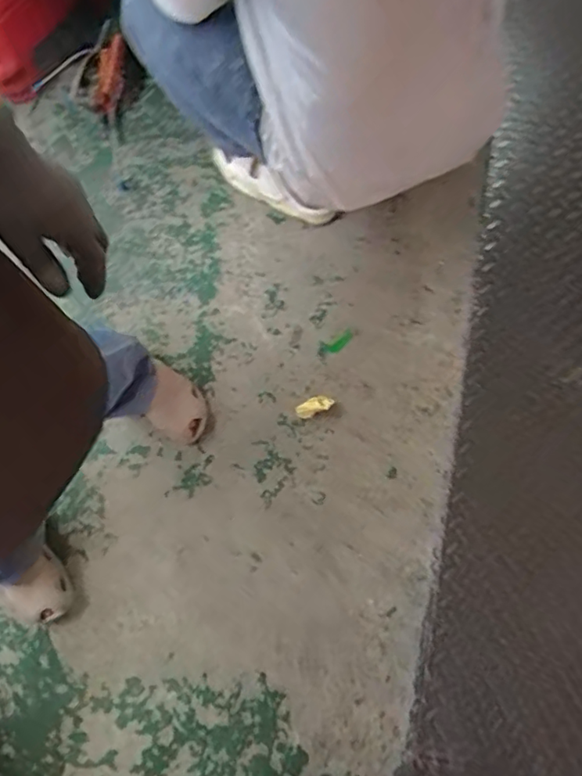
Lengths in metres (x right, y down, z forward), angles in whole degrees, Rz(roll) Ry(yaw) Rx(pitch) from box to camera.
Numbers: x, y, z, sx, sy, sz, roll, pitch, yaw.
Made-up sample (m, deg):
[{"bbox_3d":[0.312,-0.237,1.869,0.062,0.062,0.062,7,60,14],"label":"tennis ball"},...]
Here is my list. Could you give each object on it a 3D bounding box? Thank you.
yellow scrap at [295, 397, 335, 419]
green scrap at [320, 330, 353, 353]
[{"bbox_3d":[0.045,0.036,1.082,0.071,0.023,0.031,-25,80,-5],"label":"yellow scrap"},{"bbox_3d":[0.092,-0.089,1.119,0.069,0.006,0.030,-28,80,11],"label":"green scrap"}]

